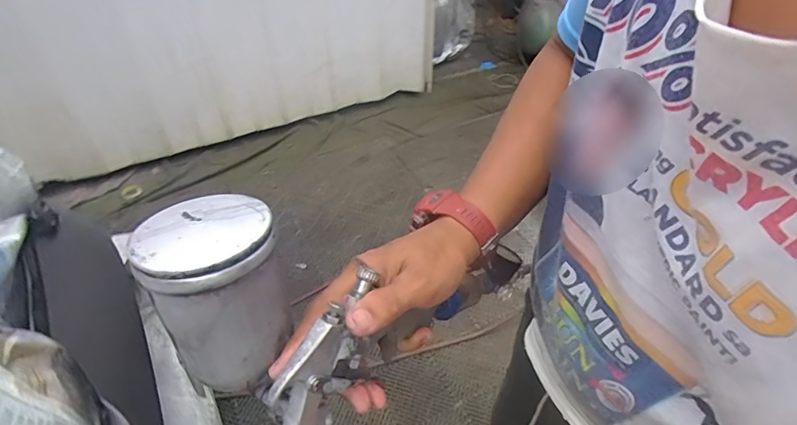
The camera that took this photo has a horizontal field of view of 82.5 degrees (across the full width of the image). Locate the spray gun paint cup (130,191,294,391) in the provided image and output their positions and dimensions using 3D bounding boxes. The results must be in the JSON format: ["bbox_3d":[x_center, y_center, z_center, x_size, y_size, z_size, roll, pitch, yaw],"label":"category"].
[{"bbox_3d":[-0.105,0.045,0.280,0.074,0.092,0.083,-18,46,-12],"label":"spray gun paint cup"}]

